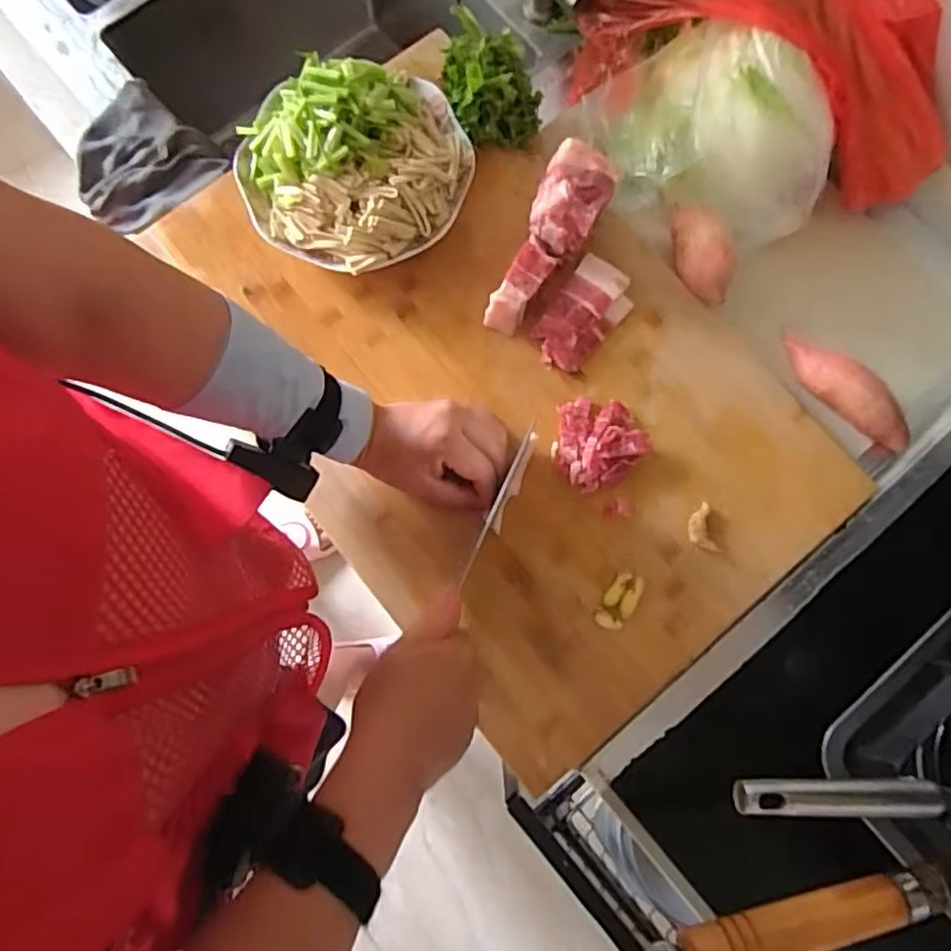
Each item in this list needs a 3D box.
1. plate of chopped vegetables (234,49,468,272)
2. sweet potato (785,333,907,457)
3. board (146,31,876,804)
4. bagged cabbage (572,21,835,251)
[{"bbox_3d":[-0.103,-0.268,0.568,0.193,0.091,0.172,-27,80,-5],"label":"plate of chopped vegetables"},{"bbox_3d":[0.320,-0.072,0.565,0.134,0.031,0.036,42,82,7],"label":"sweet potato"},{"bbox_3d":[0.035,-0.082,0.573,0.395,0.031,0.589,-31,81,-6],"label":"board"},{"bbox_3d":[0.204,-0.302,0.582,0.191,0.122,0.139,8,79,2],"label":"bagged cabbage"}]

